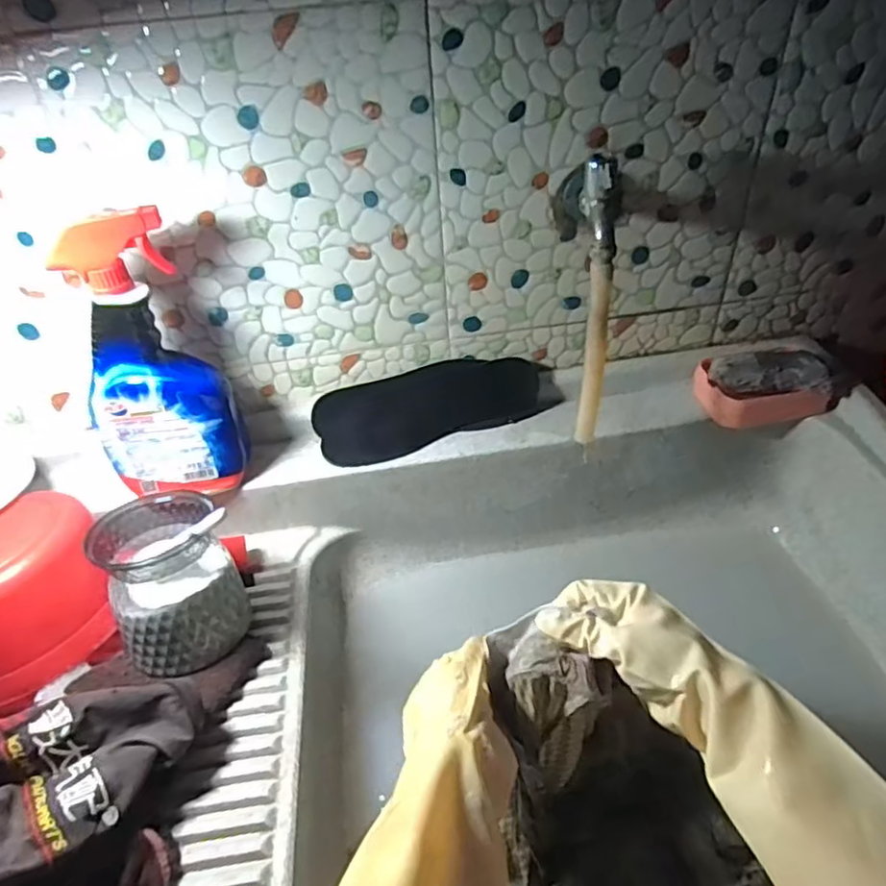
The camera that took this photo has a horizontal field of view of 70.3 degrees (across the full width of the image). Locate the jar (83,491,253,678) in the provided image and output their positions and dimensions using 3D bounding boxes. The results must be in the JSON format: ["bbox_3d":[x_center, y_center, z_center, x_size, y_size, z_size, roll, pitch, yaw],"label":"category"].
[{"bbox_3d":[-0.229,0.106,0.531,0.098,0.127,0.123,-22,43,-19],"label":"jar"}]

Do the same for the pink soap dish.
[{"bbox_3d":[0.342,-0.060,0.663,0.128,0.068,0.089,-10,41,-6],"label":"pink soap dish"}]

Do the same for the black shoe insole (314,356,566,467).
[{"bbox_3d":[-0.014,-0.041,0.672,0.238,0.015,0.085,-16,78,-5],"label":"black shoe insole"}]

